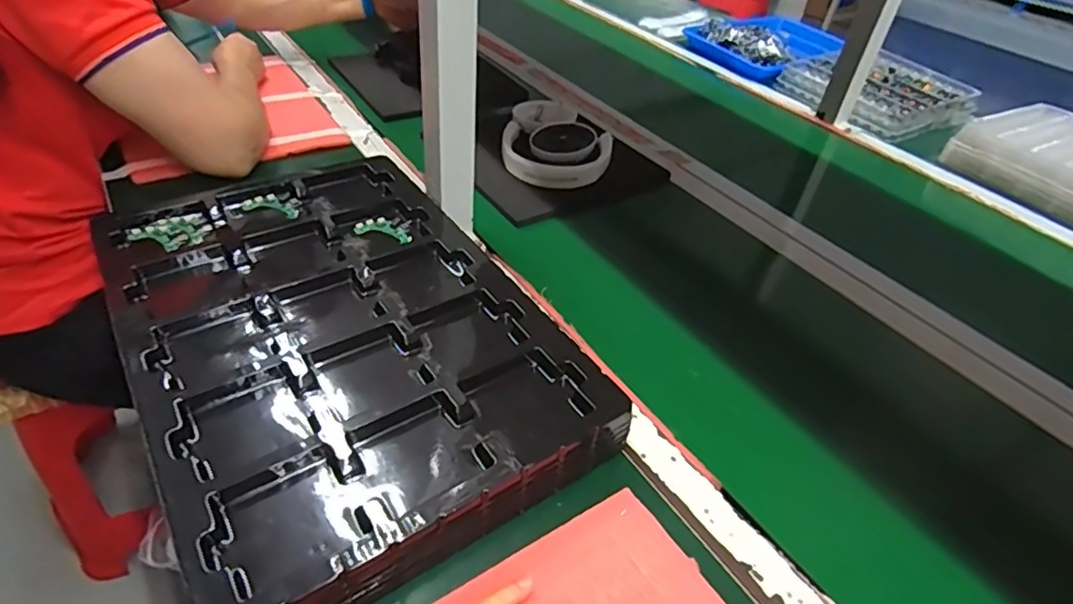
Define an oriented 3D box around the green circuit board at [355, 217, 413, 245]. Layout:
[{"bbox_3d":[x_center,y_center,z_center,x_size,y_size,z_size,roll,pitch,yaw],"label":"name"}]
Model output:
[{"bbox_3d":[-0.157,-0.078,0.620,0.062,0.010,0.032,14,41,8],"label":"green circuit board"}]

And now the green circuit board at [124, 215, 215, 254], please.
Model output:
[{"bbox_3d":[-0.363,-0.068,0.583,0.070,0.007,0.044,-13,45,-21],"label":"green circuit board"}]

